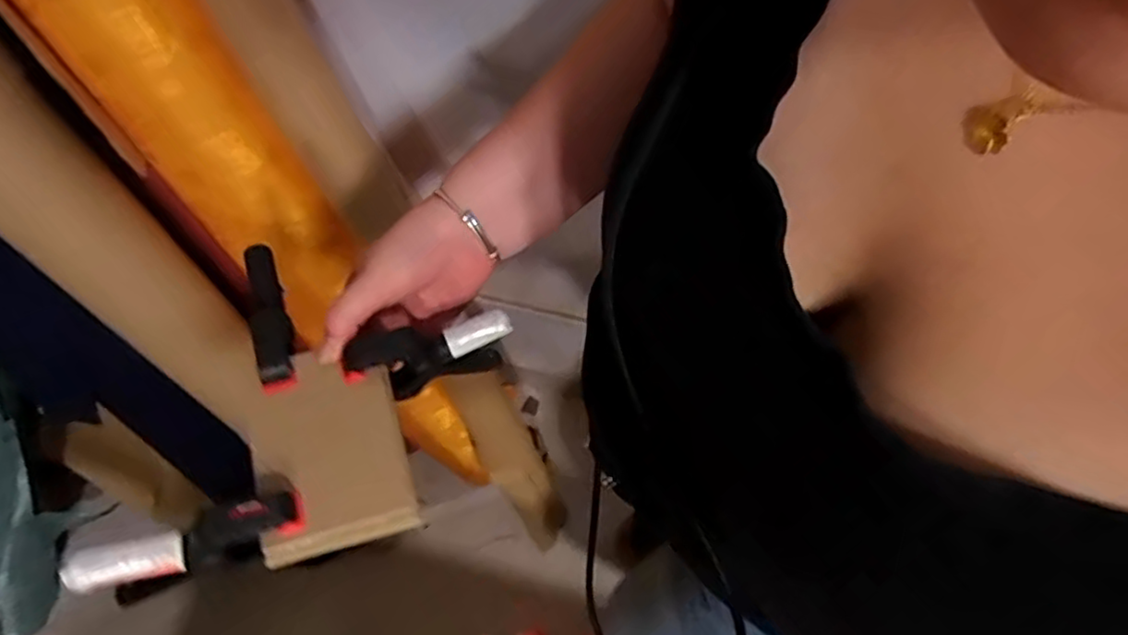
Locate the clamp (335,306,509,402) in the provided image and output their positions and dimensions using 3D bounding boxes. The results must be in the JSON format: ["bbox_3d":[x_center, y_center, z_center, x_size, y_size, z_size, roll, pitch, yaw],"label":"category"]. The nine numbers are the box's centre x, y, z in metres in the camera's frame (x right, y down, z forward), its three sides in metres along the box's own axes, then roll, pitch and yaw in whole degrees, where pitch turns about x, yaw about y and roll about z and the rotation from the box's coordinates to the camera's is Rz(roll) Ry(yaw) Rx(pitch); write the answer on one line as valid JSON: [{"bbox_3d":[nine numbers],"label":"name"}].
[{"bbox_3d":[-0.091,0.026,0.461,0.107,0.054,0.026,-10,61,-15],"label":"clamp"}]

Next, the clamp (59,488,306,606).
[{"bbox_3d":[-0.195,0.121,0.364,0.109,0.041,0.025,-21,65,-10],"label":"clamp"}]

